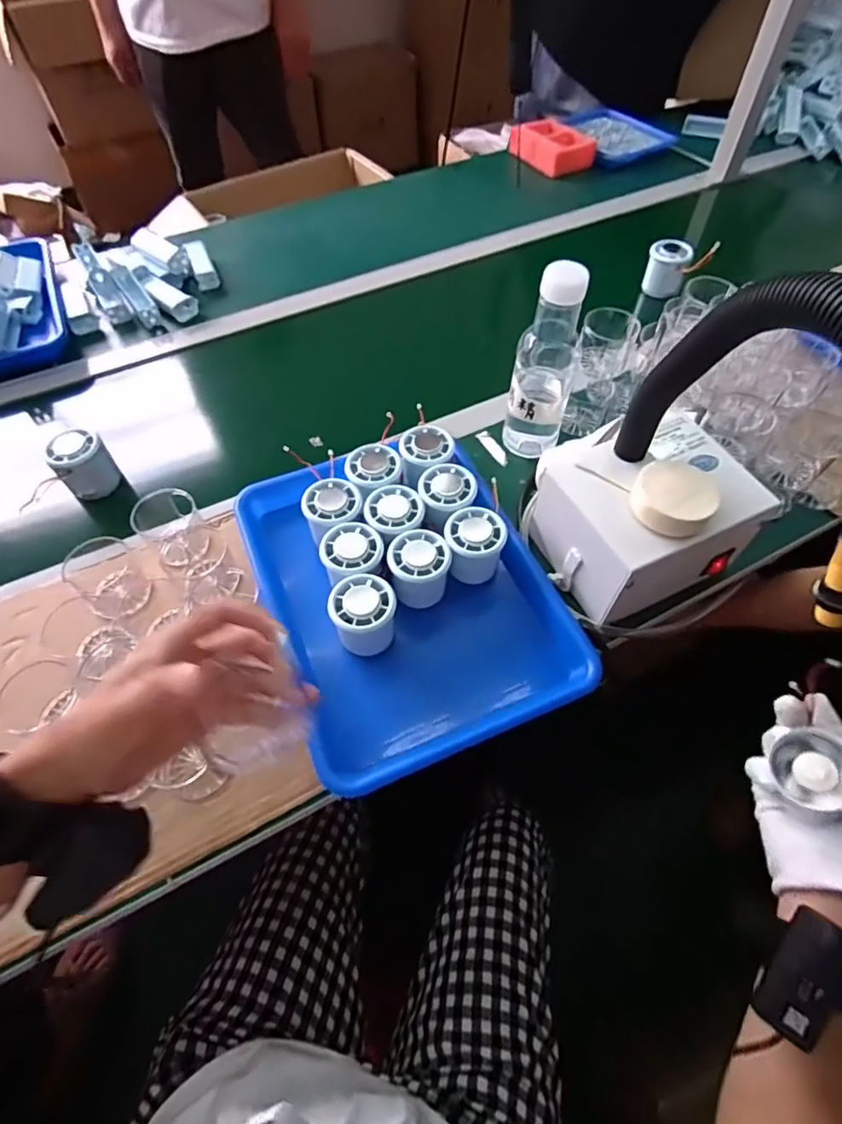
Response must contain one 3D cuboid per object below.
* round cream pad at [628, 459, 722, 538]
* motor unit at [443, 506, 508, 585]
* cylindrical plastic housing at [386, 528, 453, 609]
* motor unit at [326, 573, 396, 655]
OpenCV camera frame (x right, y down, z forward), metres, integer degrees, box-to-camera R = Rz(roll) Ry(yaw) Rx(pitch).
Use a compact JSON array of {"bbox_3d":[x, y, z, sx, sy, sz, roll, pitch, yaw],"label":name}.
[{"bbox_3d":[0.209,-0.053,0.461,0.061,0.029,0.065,-1,55,1],"label":"round cream pad"},{"bbox_3d":[0.052,-0.013,0.541,0.058,0.062,0.059,6,55,5],"label":"motor unit"},{"bbox_3d":[-0.001,0.008,0.527,0.055,0.069,0.050,-7,55,-3],"label":"cylindrical plastic housing"},{"bbox_3d":[-0.051,0.048,0.500,0.055,0.069,0.051,-1,55,1],"label":"motor unit"}]

